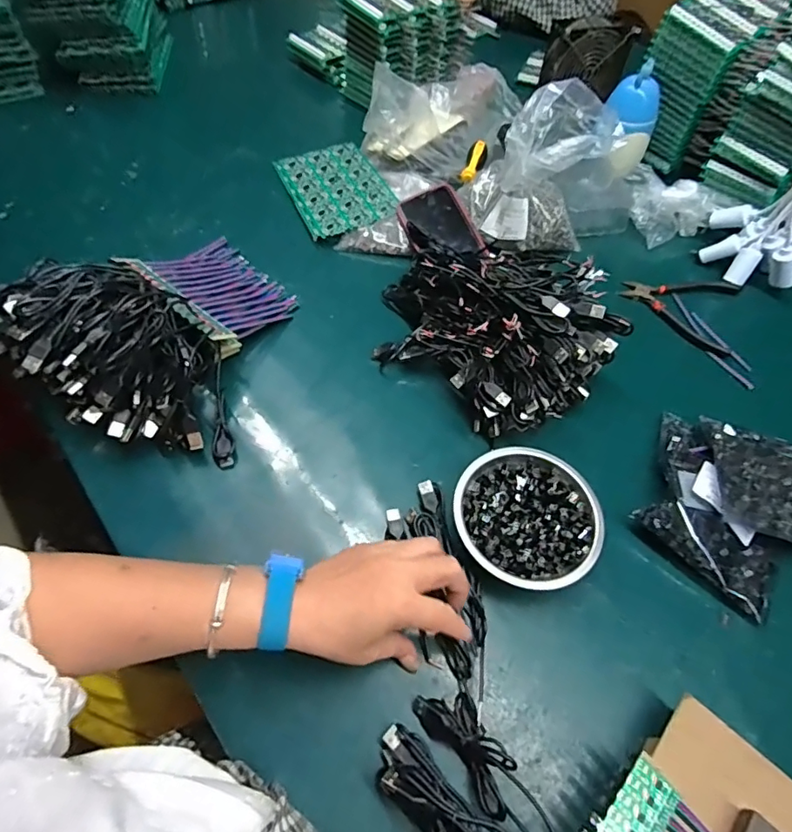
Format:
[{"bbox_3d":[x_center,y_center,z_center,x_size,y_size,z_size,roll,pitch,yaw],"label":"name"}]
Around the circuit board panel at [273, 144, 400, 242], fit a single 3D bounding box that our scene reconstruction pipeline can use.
[{"bbox_3d":[-0.090,-0.336,0.741,0.129,0.006,0.211,-21,56,-9],"label":"circuit board panel"}]

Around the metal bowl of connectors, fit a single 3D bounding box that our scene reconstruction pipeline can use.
[{"bbox_3d":[0.117,0.095,0.465,0.124,0.042,0.122,2,54,-3],"label":"metal bowl of connectors"}]

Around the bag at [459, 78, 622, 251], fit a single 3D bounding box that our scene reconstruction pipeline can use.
[{"bbox_3d":[0.180,-0.307,0.642,0.168,0.164,0.101,12,55,3],"label":"bag"}]

